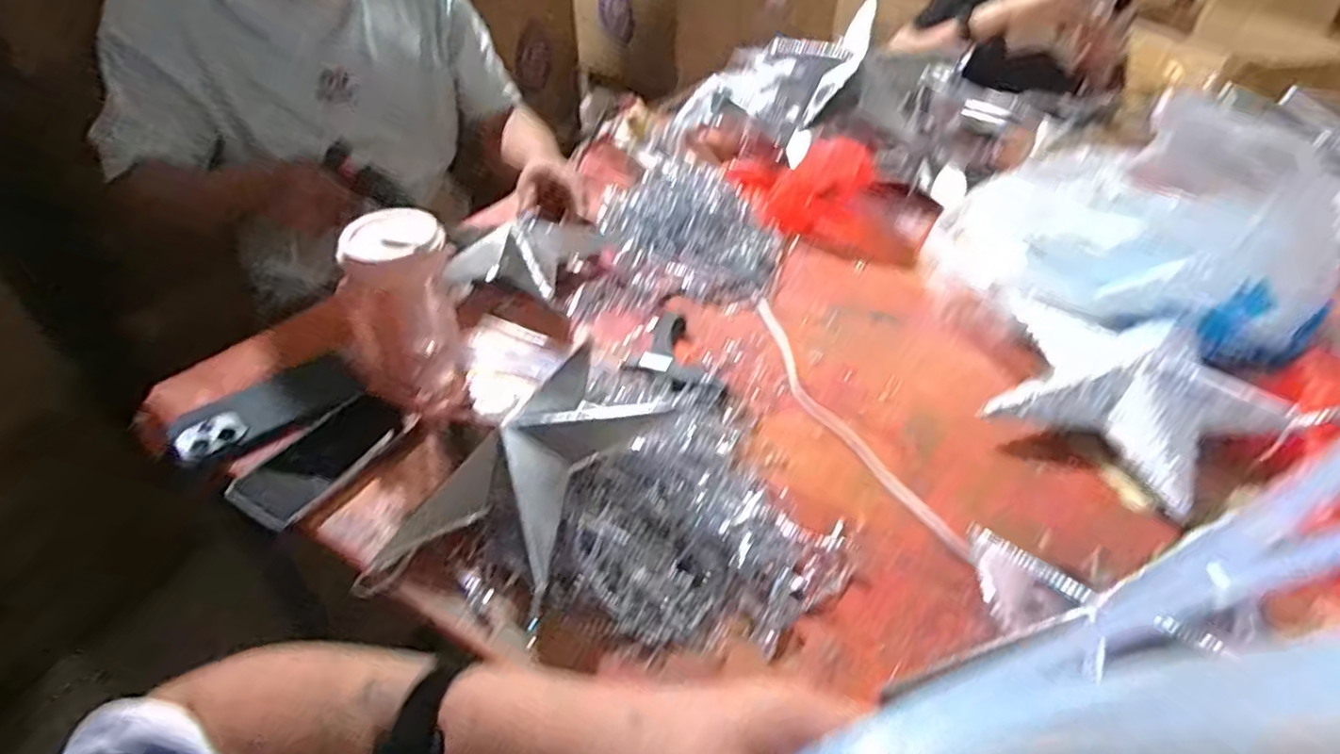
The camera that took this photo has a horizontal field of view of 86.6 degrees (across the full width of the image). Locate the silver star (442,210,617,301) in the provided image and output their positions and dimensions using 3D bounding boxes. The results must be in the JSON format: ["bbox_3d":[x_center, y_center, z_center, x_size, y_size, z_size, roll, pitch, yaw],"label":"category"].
[{"bbox_3d":[-0.166,-0.142,0.828,0.135,0.063,0.172,9,42,11],"label":"silver star"}]

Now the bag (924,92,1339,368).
[{"bbox_3d":[0.439,-0.133,0.691,0.222,0.187,0.304,-26,47,-26],"label":"bag"}]

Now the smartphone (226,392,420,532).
[{"bbox_3d":[-0.304,0.068,0.635,0.078,0.015,0.157,22,46,24],"label":"smartphone"}]

